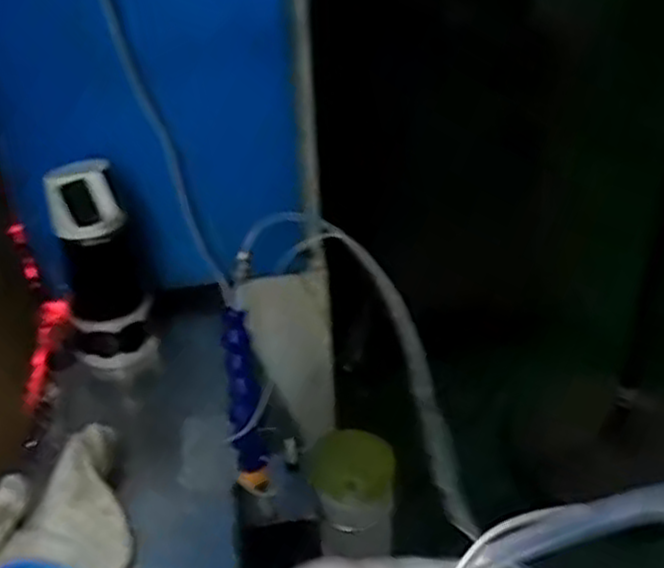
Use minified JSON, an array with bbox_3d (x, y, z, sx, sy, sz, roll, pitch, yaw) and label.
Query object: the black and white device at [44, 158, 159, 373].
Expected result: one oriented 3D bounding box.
[{"bbox_3d":[-0.217,-0.012,0.748,0.080,0.210,0.065,-16,37,-18],"label":"black and white device"}]

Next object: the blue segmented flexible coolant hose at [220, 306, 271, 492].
[{"bbox_3d":[-0.072,0.097,0.646,0.024,0.156,0.020,-7,9,-6],"label":"blue segmented flexible coolant hose"}]

